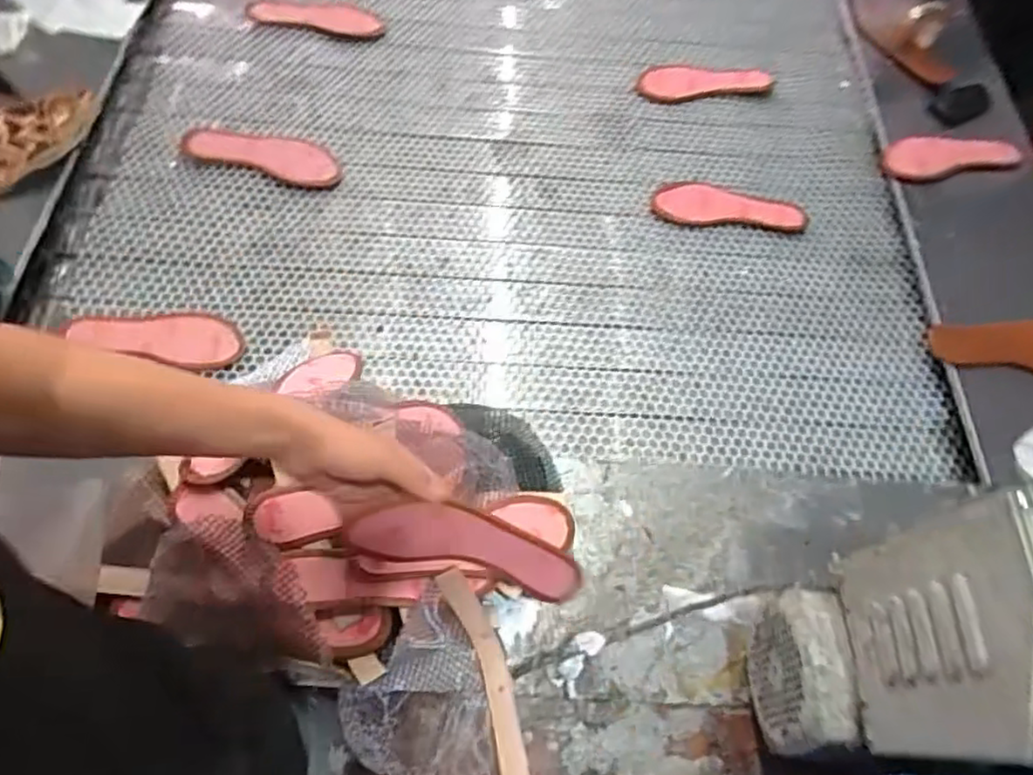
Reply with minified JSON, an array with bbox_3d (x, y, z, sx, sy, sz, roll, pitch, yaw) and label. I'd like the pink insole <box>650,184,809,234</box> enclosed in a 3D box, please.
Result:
[{"bbox_3d":[0.314,-0.269,0.983,0.222,0.005,0.076,5,63,-2],"label":"pink insole"}]

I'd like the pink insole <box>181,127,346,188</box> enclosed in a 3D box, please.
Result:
[{"bbox_3d":[-0.360,-0.337,0.955,0.215,0.010,0.072,14,68,-4],"label":"pink insole"}]

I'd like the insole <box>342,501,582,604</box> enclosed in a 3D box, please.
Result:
[{"bbox_3d":[-0.039,0.145,0.583,0.210,0.079,0.019,26,24,-24],"label":"insole"}]

